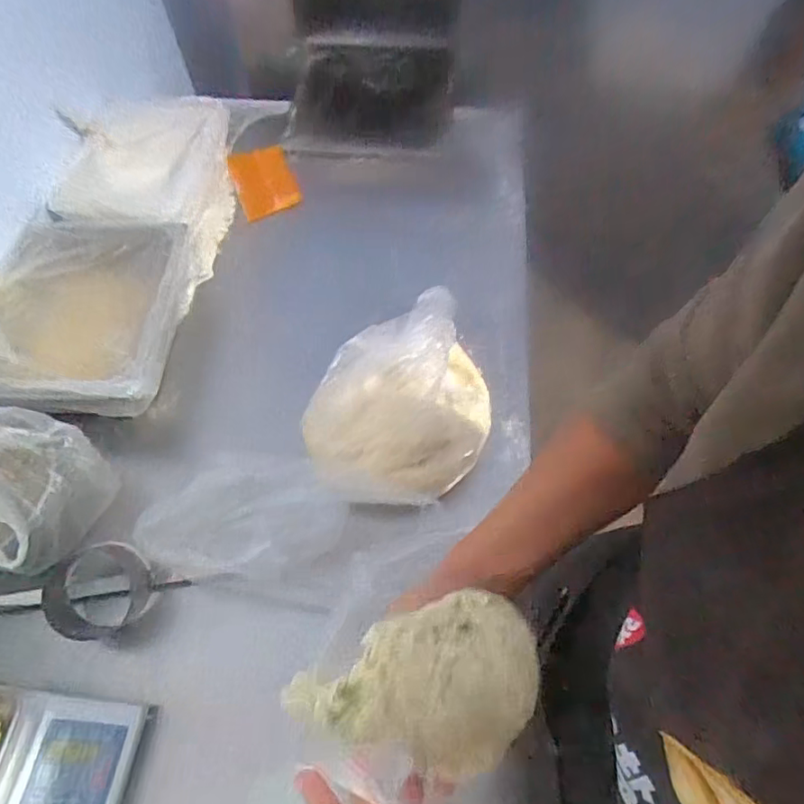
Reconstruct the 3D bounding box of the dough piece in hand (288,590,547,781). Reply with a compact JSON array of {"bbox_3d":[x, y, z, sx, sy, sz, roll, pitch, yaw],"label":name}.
[{"bbox_3d":[0.012,0.200,0.381,0.171,0.063,0.103,-20,62,-10],"label":"dough piece in hand"}]

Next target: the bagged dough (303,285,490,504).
[{"bbox_3d":[0.012,-0.019,0.750,0.219,0.131,0.331,16,62,11],"label":"bagged dough"}]

